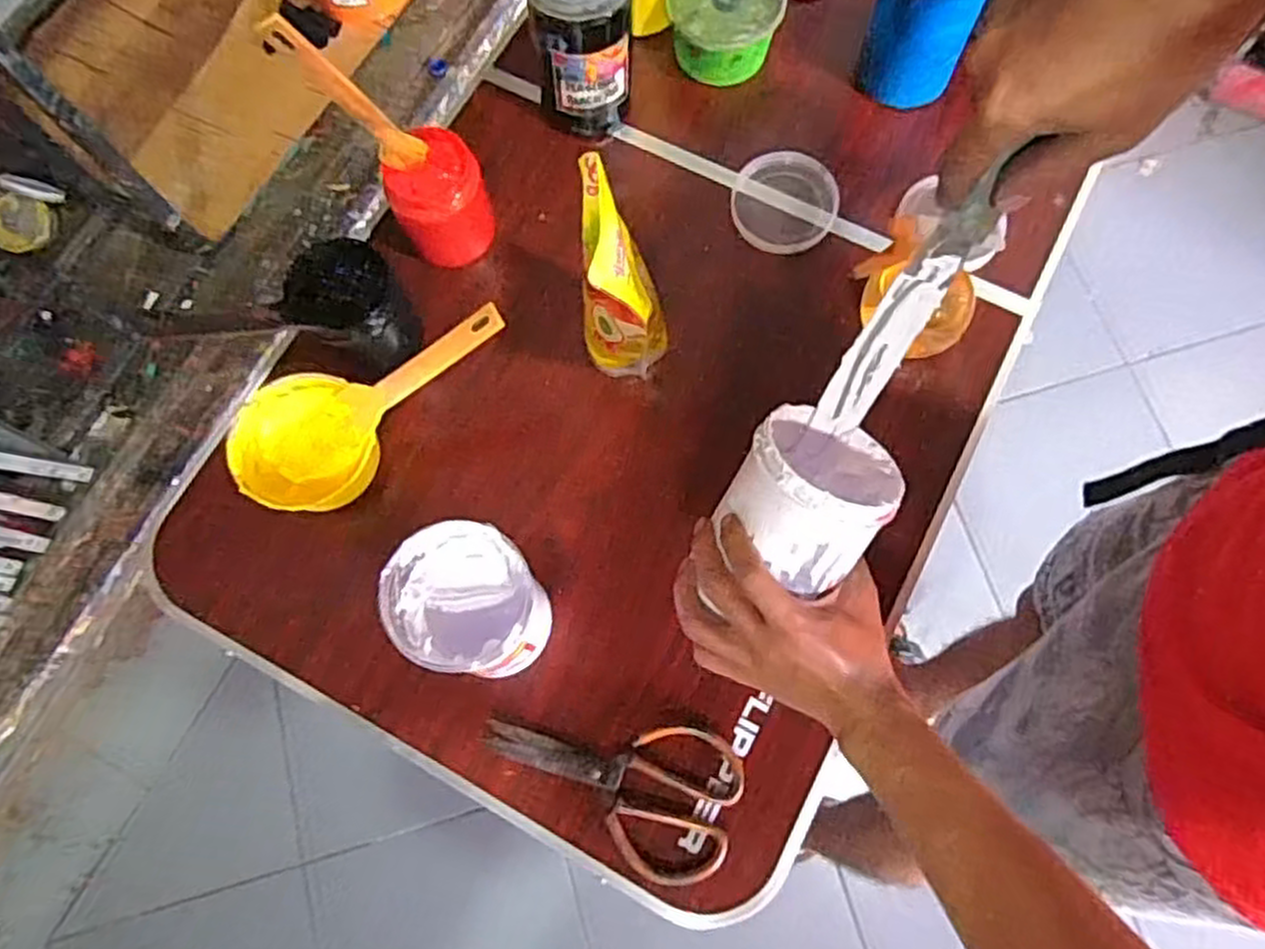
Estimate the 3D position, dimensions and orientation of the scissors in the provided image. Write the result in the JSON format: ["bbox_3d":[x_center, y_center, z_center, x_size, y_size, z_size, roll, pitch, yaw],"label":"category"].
[{"bbox_3d":[-0.019,0.238,0.598,0.201,0.012,0.110,15,75,6],"label":"scissors"}]

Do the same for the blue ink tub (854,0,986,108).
[{"bbox_3d":[0.276,-0.440,0.729,0.097,0.158,0.111,20,75,6],"label":"blue ink tub"}]

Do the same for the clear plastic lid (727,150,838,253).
[{"bbox_3d":[0.146,-0.262,0.742,0.099,0.016,0.097,0,74,1],"label":"clear plastic lid"}]

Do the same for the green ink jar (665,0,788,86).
[{"bbox_3d":[0.089,-0.459,0.763,0.106,0.065,0.111,0,74,1],"label":"green ink jar"}]

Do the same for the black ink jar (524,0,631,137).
[{"bbox_3d":[-0.048,-0.402,0.706,0.090,0.158,0.087,0,74,1],"label":"black ink jar"}]

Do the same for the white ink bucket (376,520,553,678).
[{"bbox_3d":[-0.113,0.096,0.562,0.105,0.115,0.098,15,75,5],"label":"white ink bucket"}]

